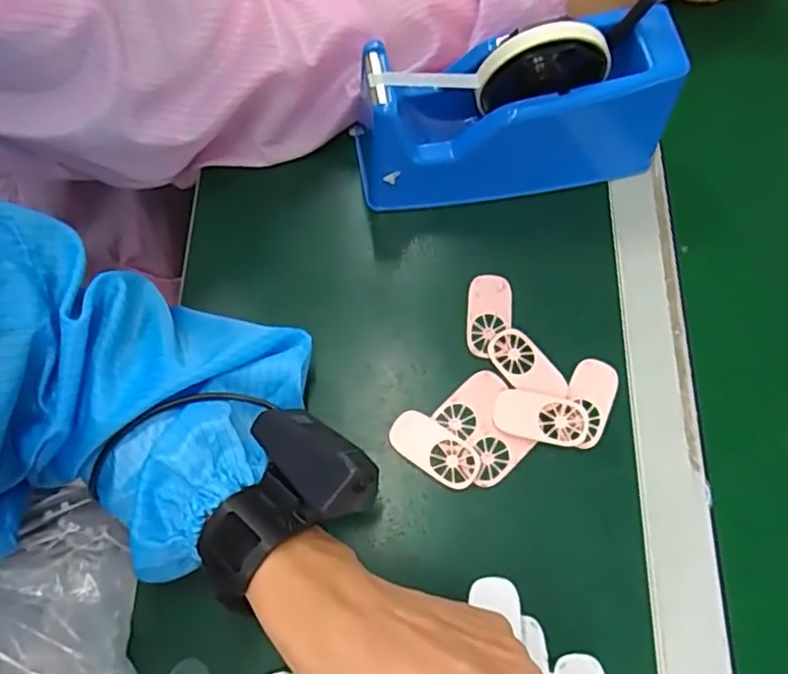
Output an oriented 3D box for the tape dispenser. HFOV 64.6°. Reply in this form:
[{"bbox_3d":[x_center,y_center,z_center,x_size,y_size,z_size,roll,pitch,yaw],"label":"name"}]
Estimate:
[{"bbox_3d":[0.076,-0.147,0.405,0.200,0.105,0.069,-10,71,-4],"label":"tape dispenser"}]

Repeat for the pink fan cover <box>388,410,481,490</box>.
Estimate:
[{"bbox_3d":[0.025,0.069,0.382,0.058,0.004,0.029,35,74,11],"label":"pink fan cover"}]

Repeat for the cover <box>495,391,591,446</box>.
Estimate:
[{"bbox_3d":[0.091,0.050,0.385,0.058,0.004,0.030,7,71,1],"label":"cover"}]

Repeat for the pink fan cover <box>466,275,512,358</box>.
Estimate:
[{"bbox_3d":[0.063,-0.015,0.411,0.029,0.004,0.057,4,71,0],"label":"pink fan cover"}]

